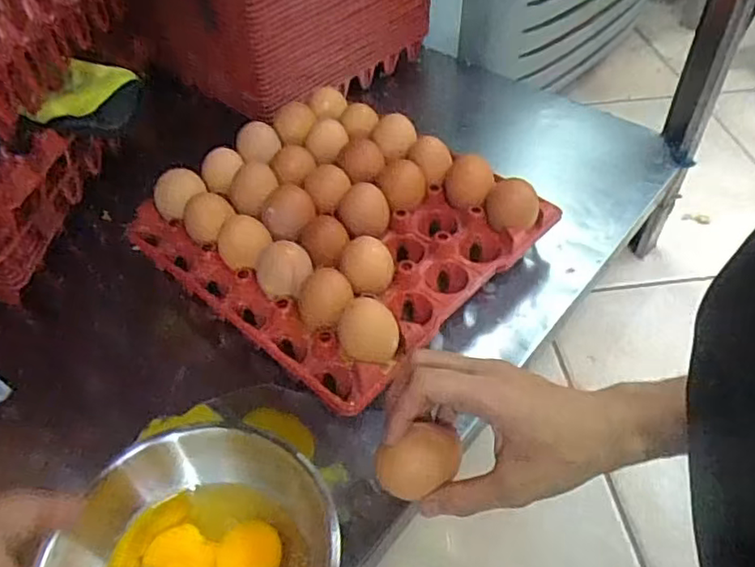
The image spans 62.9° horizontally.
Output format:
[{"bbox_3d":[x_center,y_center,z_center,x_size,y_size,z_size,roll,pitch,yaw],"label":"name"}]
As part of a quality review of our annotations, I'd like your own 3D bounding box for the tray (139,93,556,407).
[{"bbox_3d":[-0.030,-0.057,0.550,0.275,0.059,0.272,36,57,28],"label":"tray"}]

